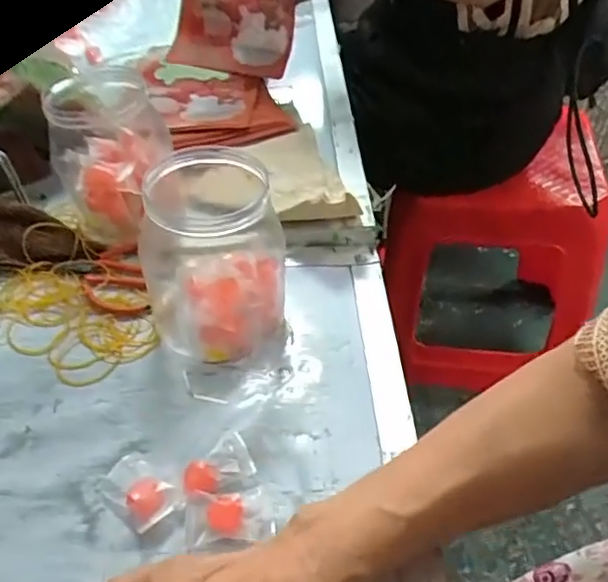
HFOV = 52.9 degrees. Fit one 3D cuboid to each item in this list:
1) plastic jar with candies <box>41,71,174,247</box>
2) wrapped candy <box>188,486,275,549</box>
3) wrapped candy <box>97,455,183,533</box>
[{"bbox_3d":[-0.165,-0.120,0.530,0.096,0.125,0.102,-2,45,2],"label":"plastic jar with candies"},{"bbox_3d":[-0.045,0.133,0.364,0.050,0.013,0.029,-10,45,-7],"label":"wrapped candy"},{"bbox_3d":[-0.103,0.123,0.377,0.054,0.013,0.031,31,55,30],"label":"wrapped candy"}]

